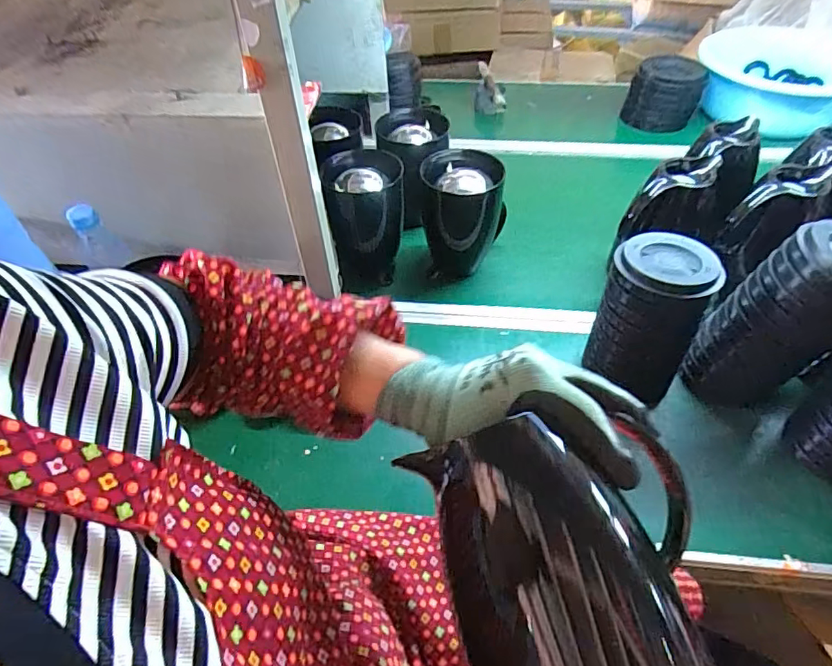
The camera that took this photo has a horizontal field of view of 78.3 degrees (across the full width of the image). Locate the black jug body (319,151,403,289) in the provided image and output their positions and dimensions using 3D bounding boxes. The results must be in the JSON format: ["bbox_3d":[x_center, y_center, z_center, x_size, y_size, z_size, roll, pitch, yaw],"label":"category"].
[{"bbox_3d":[-0.081,-0.202,0.849,0.125,0.162,0.117,-2,46,0],"label":"black jug body"}]

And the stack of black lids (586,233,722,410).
[{"bbox_3d":[0.302,-0.022,0.675,0.121,0.196,0.121,16,49,17],"label":"stack of black lids"}]

